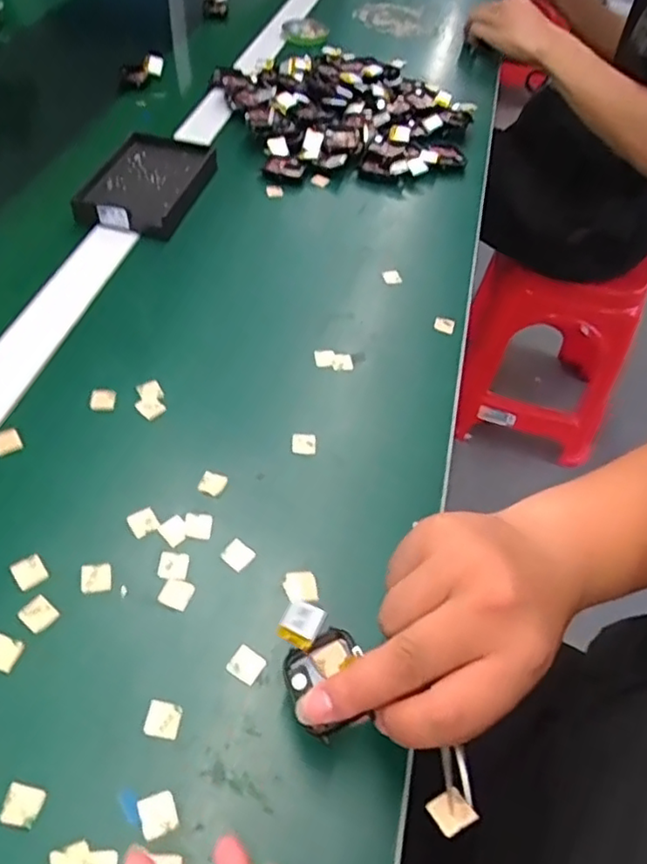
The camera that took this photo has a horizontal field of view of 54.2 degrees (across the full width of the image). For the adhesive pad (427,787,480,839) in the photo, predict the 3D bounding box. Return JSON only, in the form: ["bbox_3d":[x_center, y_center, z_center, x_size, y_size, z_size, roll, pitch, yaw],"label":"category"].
[{"bbox_3d":[0.053,0.156,0.261,0.015,0.004,0.016,-31,35,-15],"label":"adhesive pad"}]

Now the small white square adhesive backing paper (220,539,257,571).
[{"bbox_3d":[-0.051,0.073,0.376,0.017,0.004,0.015,33,55,20],"label":"small white square adhesive backing paper"}]

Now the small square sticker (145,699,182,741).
[{"bbox_3d":[-0.080,0.142,0.314,0.017,0.004,0.016,9,50,1],"label":"small square sticker"}]

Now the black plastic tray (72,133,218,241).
[{"bbox_3d":[-0.164,-0.235,0.599,0.092,0.022,0.138,14,50,5],"label":"black plastic tray"}]

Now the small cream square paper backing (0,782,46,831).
[{"bbox_3d":[-0.137,0.168,0.285,0.017,0.004,0.016,13,50,4],"label":"small cream square paper backing"}]

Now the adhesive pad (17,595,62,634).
[{"bbox_3d":[-0.155,0.098,0.342,0.018,0.004,0.016,34,55,21],"label":"adhesive pad"}]

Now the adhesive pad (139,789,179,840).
[{"bbox_3d":[-0.076,0.174,0.288,0.015,0.004,0.017,-15,54,-17],"label":"adhesive pad"}]

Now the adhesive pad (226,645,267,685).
[{"bbox_3d":[-0.041,0.123,0.336,0.018,0.004,0.016,29,53,17],"label":"adhesive pad"}]

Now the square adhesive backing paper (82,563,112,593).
[{"bbox_3d":[-0.129,0.082,0.358,0.016,0.004,0.018,-7,52,-12],"label":"square adhesive backing paper"}]

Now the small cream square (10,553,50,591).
[{"bbox_3d":[-0.167,0.079,0.358,0.016,0.004,0.018,-28,59,-26],"label":"small cream square"}]

